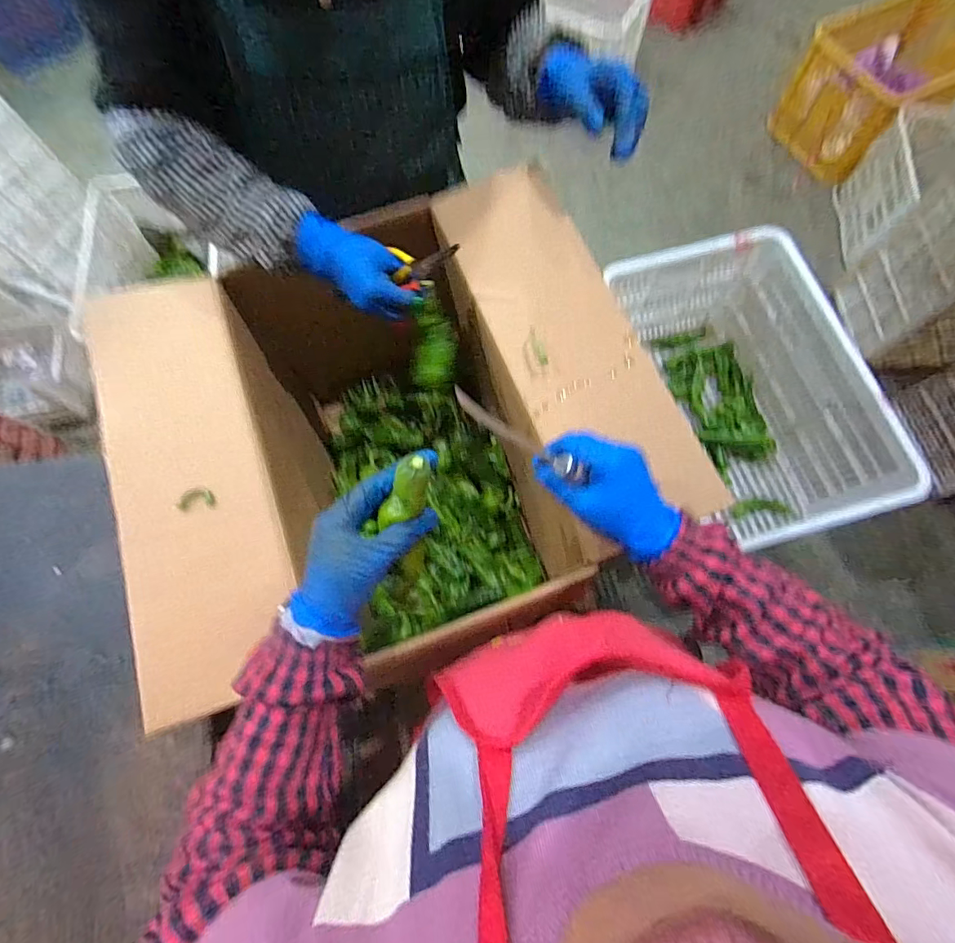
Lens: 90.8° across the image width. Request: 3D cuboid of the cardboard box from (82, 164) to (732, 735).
[{"bbox_3d":[-0.114,-0.042,0.681,0.574,0.356,0.507,-21,74,-7],"label":"cardboard box"}]

